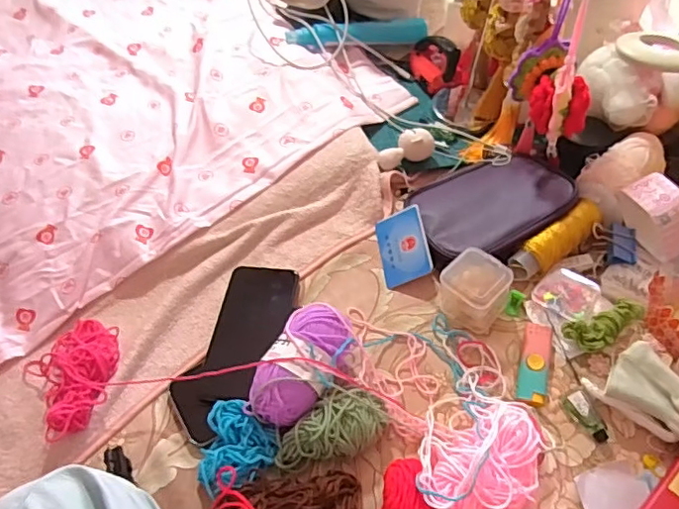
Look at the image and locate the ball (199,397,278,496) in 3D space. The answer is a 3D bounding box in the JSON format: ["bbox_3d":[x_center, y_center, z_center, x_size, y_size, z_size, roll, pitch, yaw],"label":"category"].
[{"bbox_3d":[-0.095,0.172,0.491,0.069,0.029,0.070,-2,55,3],"label":"ball"}]

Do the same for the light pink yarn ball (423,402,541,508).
[{"bbox_3d":[0.120,0.171,0.462,0.089,0.055,0.115,15,58,15],"label":"light pink yarn ball"}]

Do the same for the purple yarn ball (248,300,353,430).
[{"bbox_3d":[-0.032,0.103,0.513,0.068,0.060,0.116,22,59,16],"label":"purple yarn ball"}]

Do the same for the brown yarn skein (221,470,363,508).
[{"bbox_3d":[-0.040,0.208,0.460,0.113,0.035,0.056,-7,55,0],"label":"brown yarn skein"}]

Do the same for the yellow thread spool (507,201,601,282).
[{"bbox_3d":[0.228,-0.014,0.587,0.120,0.029,0.032,-35,60,-18],"label":"yellow thread spool"}]

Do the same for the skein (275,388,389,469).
[{"bbox_3d":[-0.007,0.151,0.492,0.099,0.043,0.049,-11,55,-3],"label":"skein"}]

